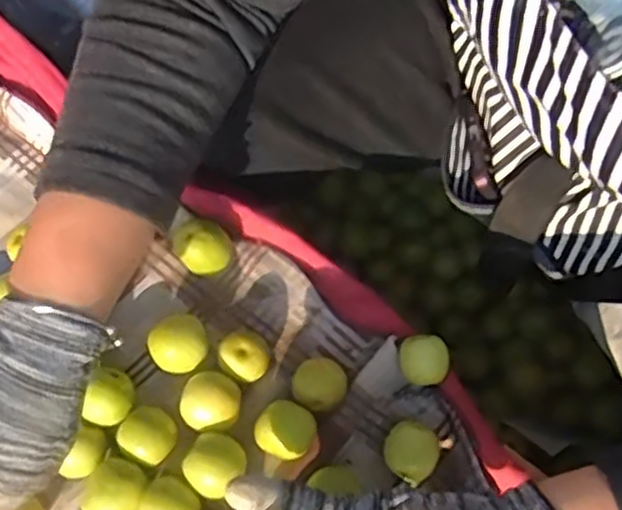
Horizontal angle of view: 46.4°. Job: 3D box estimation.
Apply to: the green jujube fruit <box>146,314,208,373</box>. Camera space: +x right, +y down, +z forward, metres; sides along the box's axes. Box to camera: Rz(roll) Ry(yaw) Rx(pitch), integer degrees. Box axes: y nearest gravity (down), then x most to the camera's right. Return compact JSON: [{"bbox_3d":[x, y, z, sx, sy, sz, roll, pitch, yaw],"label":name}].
[{"bbox_3d":[-0.078,0.055,0.435,0.033,0.025,0.032,0,67,0],"label":"green jujube fruit"}]

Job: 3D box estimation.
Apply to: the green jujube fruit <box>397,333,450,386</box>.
[{"bbox_3d":[0.067,0.065,0.441,0.029,0.024,0.029,0,67,0],"label":"green jujube fruit"}]

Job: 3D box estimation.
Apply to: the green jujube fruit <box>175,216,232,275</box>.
[{"bbox_3d":[-0.067,-0.004,0.458,0.033,0.035,0.029,-23,69,-10],"label":"green jujube fruit"}]

